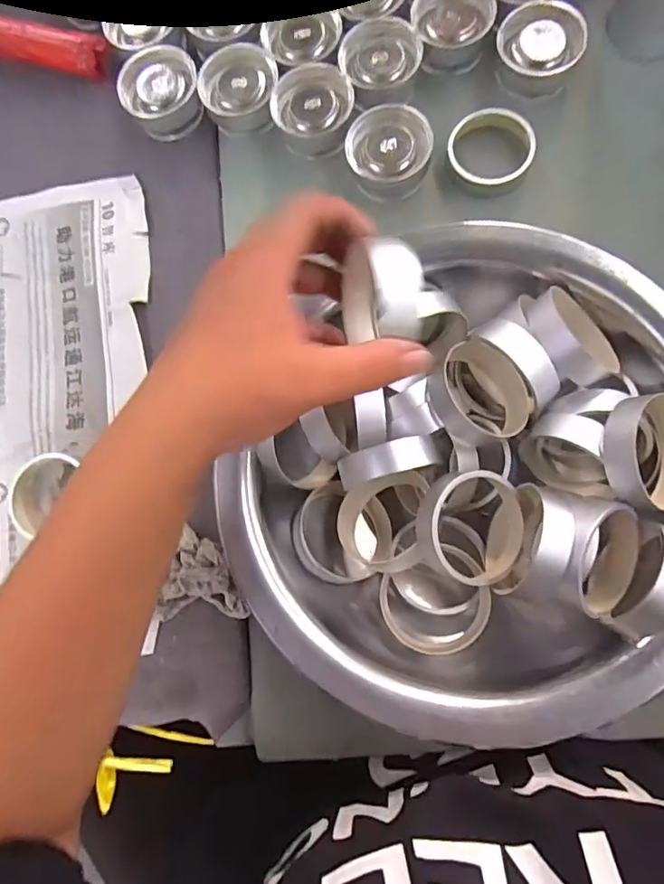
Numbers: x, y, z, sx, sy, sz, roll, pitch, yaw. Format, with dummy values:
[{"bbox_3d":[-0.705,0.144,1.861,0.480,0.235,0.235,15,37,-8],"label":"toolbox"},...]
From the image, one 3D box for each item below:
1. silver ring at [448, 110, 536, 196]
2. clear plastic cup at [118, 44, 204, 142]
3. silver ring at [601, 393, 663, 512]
[{"bbox_3d":[0.124,-0.228,0.427,0.063,0.022,0.056,20,84,8],"label":"silver ring"},{"bbox_3d":[-0.138,-0.285,0.450,0.061,0.035,0.056,-27,80,1],"label":"clear plastic cup"},{"bbox_3d":[0.183,0.007,0.314,0.066,0.021,0.066,2,87,-29],"label":"silver ring"}]

